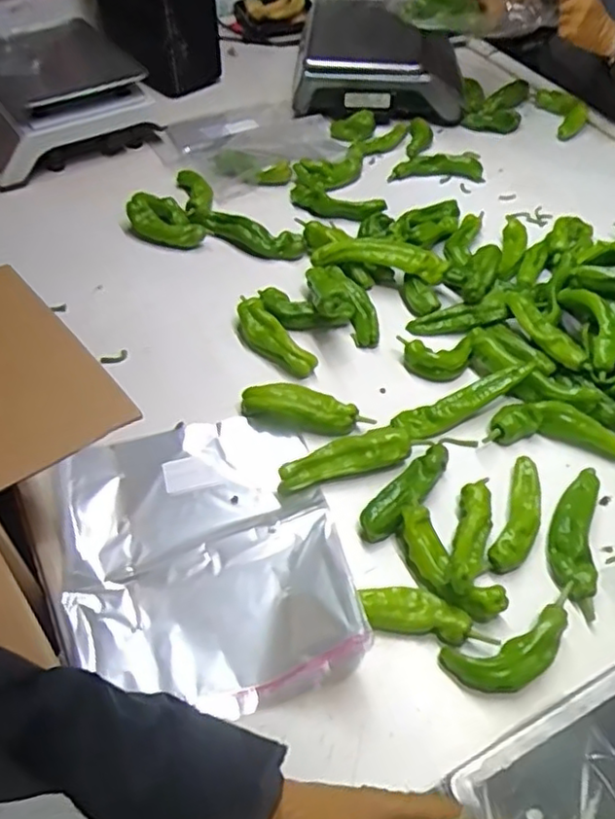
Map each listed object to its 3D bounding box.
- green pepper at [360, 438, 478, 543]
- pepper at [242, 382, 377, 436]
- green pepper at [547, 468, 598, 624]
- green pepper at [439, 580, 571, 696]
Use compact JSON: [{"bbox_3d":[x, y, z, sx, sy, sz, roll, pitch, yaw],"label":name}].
[{"bbox_3d":[0.126,0.079,0.737,0.037,0.036,0.184,35,58,24],"label":"green pepper"},{"bbox_3d":[0.000,0.002,0.793,0.159,0.044,0.046,13,51,10],"label":"pepper"},{"bbox_3d":[0.282,0.135,0.695,0.046,0.030,0.166,12,51,9],"label":"green pepper"},{"bbox_3d":[0.204,0.223,0.619,0.145,0.035,0.058,-20,53,-17],"label":"green pepper"}]

